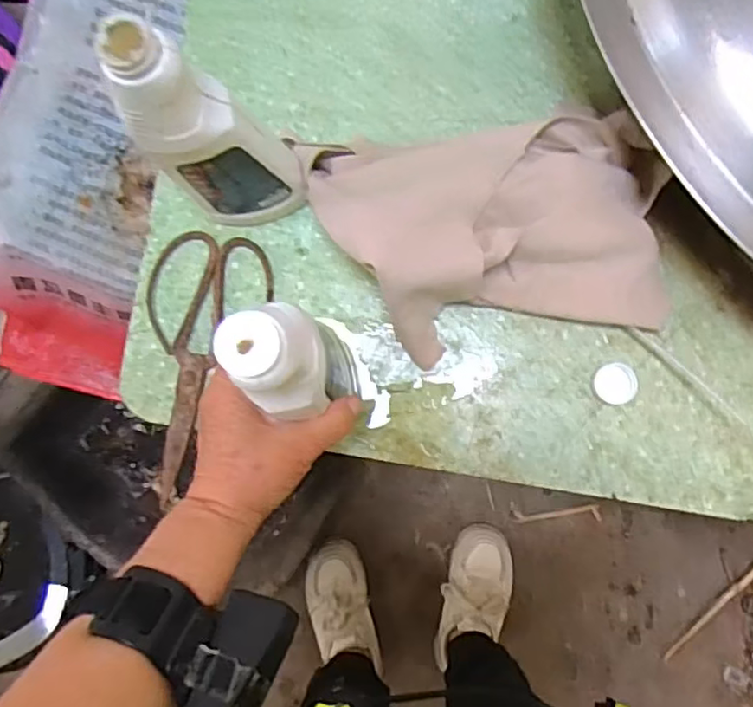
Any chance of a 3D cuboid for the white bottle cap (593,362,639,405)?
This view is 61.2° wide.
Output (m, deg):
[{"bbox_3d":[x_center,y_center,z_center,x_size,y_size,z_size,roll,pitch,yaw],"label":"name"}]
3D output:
[{"bbox_3d":[0.176,0.022,0.469,0.030,0.010,0.029,0,85,3],"label":"white bottle cap"}]

